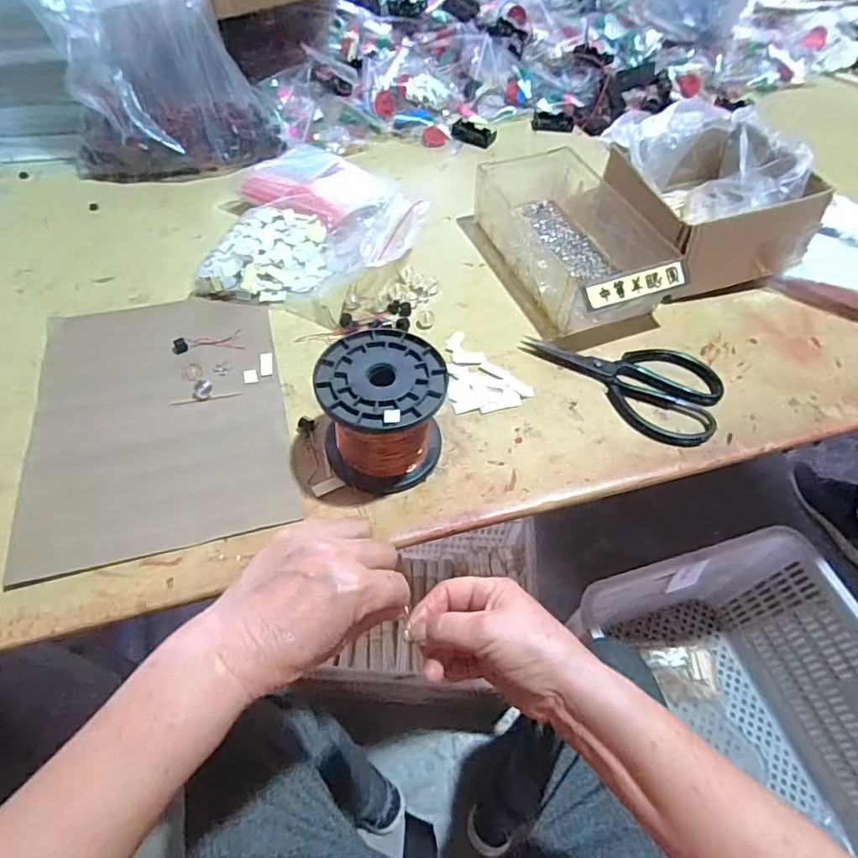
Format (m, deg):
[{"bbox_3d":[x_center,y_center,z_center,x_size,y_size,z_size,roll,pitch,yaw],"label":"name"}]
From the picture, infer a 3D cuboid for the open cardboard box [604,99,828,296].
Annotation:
[{"bbox_3d":[0.301,-0.257,0.605,0.187,0.107,0.206,-13,56,-11],"label":"open cardboard box"}]

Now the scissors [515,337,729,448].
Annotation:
[{"bbox_3d":[0.184,-0.056,0.517,0.188,0.011,0.101,27,58,16],"label":"scissors"}]

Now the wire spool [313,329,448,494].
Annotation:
[{"bbox_3d":[-0.036,-0.014,0.427,0.093,0.088,0.095,1,55,-2],"label":"wire spool"}]

